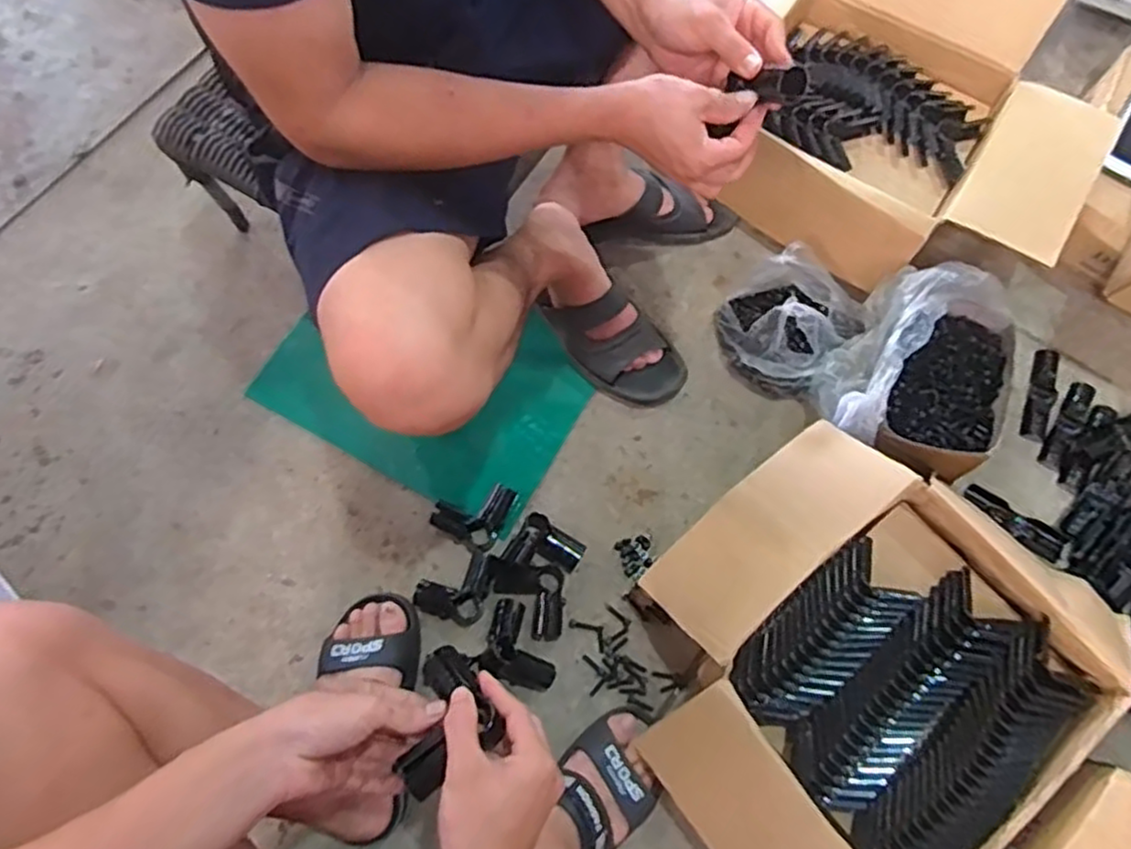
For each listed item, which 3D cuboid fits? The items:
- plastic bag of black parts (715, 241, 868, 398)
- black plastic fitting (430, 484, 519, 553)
[{"bbox_3d":[0.292,-0.143,0.930,0.157,0.113,0.177,43,76,13],"label":"plastic bag of black parts"},{"bbox_3d":[-0.112,0.107,0.891,0.082,0.027,0.087,29,73,9],"label":"black plastic fitting"}]

